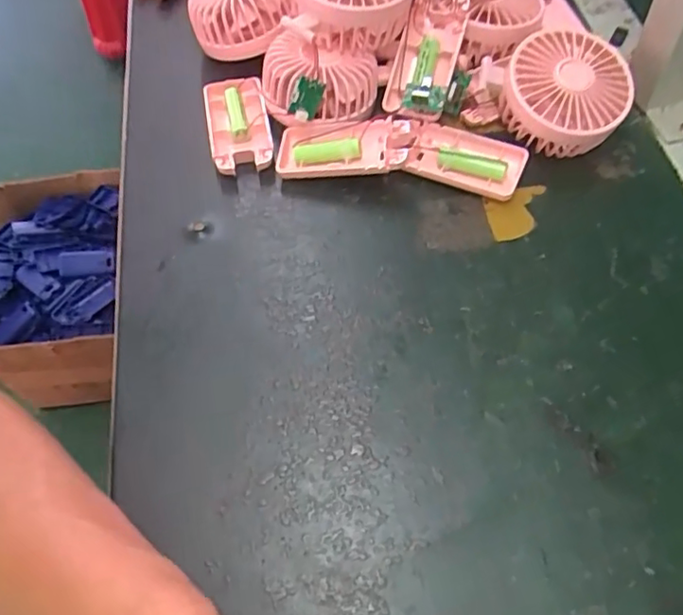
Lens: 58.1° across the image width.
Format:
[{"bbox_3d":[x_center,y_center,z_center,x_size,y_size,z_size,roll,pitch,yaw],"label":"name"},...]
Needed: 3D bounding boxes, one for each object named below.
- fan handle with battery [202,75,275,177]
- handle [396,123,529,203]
[{"bbox_3d":[-0.079,-0.141,0.472,0.045,0.021,0.092,-11,58,-4],"label":"fan handle with battery"},{"bbox_3d":[0.087,-0.106,0.442,0.083,0.018,0.047,19,61,14],"label":"handle"}]

